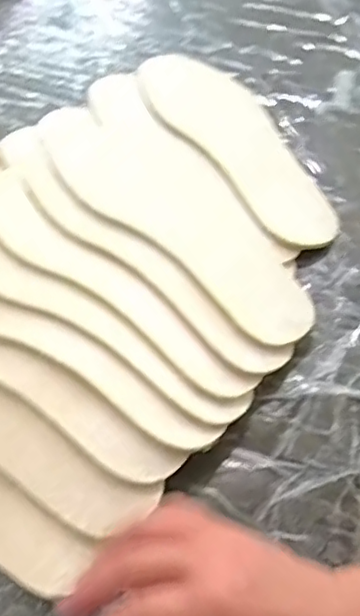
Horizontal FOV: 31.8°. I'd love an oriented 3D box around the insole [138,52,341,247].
[{"bbox_3d":[0.056,-0.156,0.573,0.092,0.011,0.257,-28,63,-19],"label":"insole"}]

